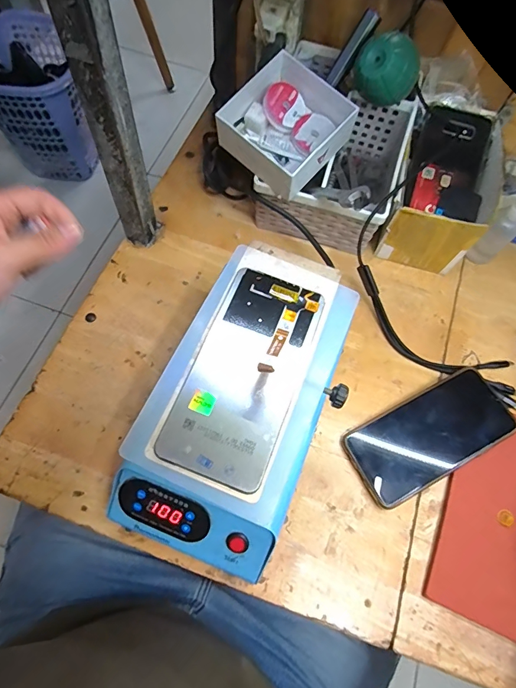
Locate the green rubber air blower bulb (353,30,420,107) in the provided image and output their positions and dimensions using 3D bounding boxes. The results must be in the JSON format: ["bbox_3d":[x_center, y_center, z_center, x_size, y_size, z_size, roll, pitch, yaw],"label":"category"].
[{"bbox_3d":[0.128,-0.272,0.404,0.065,0.058,0.062,16,67,4],"label":"green rubber air blower bulb"}]

